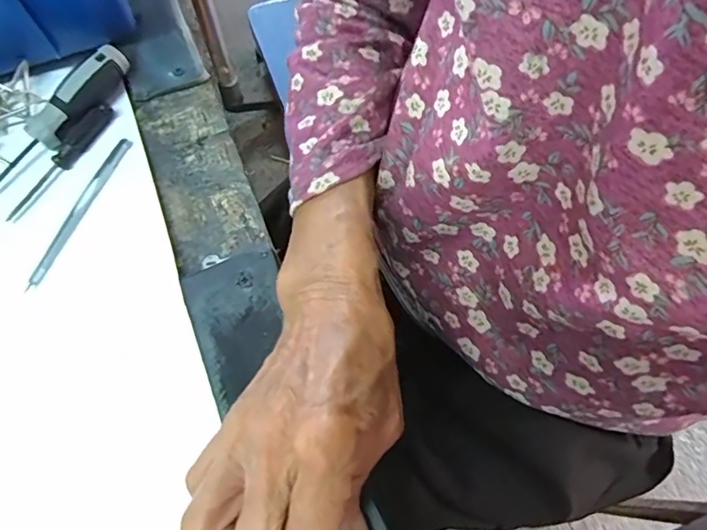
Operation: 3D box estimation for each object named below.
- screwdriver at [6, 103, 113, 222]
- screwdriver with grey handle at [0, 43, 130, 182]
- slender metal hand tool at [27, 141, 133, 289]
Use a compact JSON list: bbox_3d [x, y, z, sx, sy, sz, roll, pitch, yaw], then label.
[{"bbox_3d":[-0.183,-0.067,0.297,0.012,0.008,0.090,25,70,10],"label":"screwdriver"},{"bbox_3d":[-0.194,-0.083,0.294,0.018,0.024,0.144,30,71,12],"label":"screwdriver with grey handle"},{"bbox_3d":[-0.163,-0.034,0.285,0.007,0.007,0.103,19,69,8],"label":"slender metal hand tool"}]

